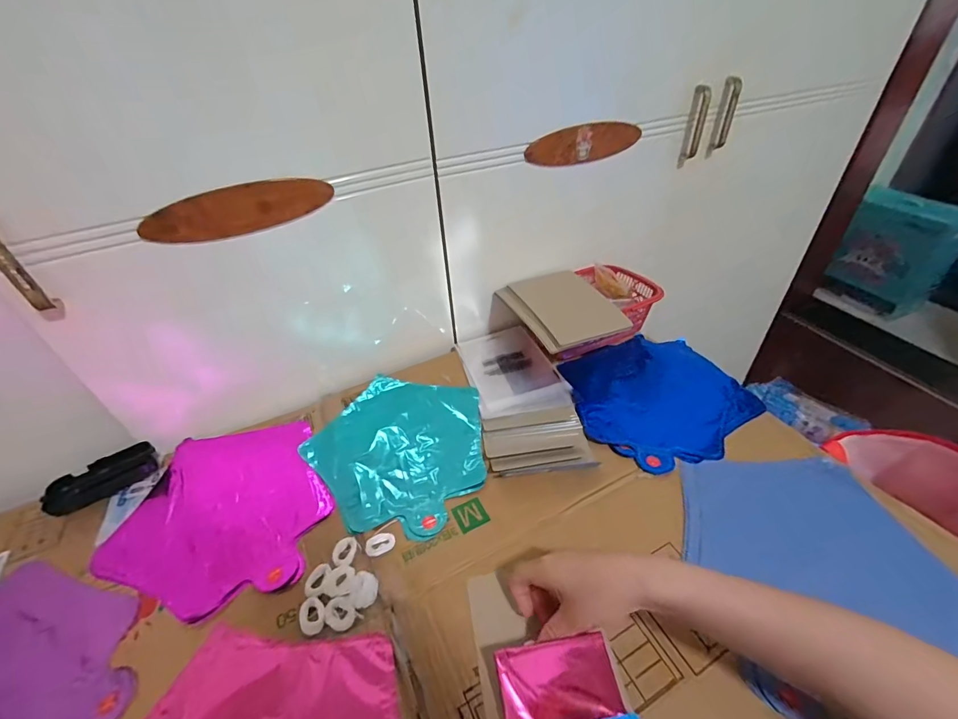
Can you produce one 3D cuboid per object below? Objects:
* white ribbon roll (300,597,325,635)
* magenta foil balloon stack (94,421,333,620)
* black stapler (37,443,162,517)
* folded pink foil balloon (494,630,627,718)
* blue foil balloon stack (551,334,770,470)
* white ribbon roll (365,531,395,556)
[{"bbox_3d":[-0.151,0.232,0.375,0.022,0.008,0.030,-16,41,-15],"label":"white ribbon roll"},{"bbox_3d":[-0.285,0.164,0.484,0.229,0.015,0.233,2,39,8],"label":"magenta foil balloon stack"},{"bbox_3d":[-0.455,0.144,0.502,0.110,0.031,0.037,-27,44,-26],"label":"black stapler"},{"bbox_3d":[0.061,0.252,0.322,0.089,0.005,0.056,-11,74,0],"label":"folded pink foil balloon"},{"bbox_3d":[0.244,0.046,0.582,0.243,0.020,0.222,-19,41,-18],"label":"blue foil balloon stack"},{"bbox_3d":[-0.100,0.188,0.421,0.029,0.010,0.019,-21,42,-20],"label":"white ribbon roll"}]

